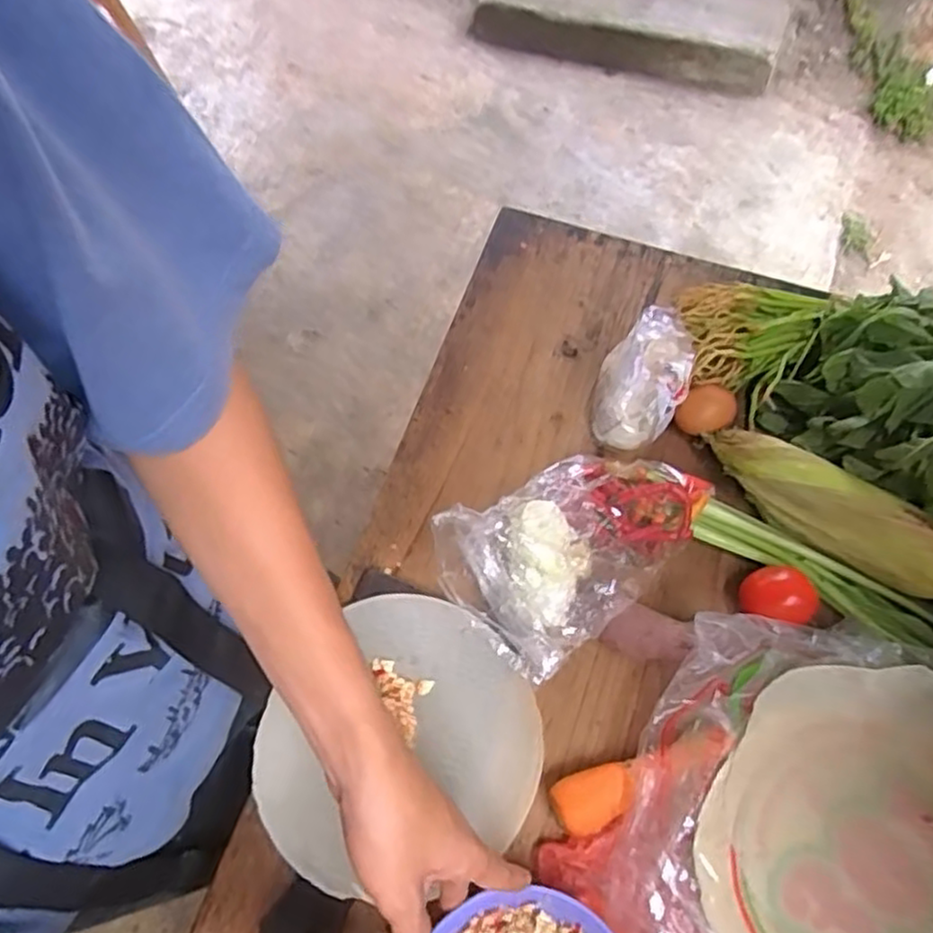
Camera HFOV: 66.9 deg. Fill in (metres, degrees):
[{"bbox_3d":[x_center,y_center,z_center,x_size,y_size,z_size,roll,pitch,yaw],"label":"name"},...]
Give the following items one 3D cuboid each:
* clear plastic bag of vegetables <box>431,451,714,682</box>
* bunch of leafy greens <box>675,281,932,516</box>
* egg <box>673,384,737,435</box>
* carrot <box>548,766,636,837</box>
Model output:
[{"bbox_3d":[0.086,0.052,0.544,0.209,0.086,0.126,-39,69,-14],"label":"clear plastic bag of vegetables"},{"bbox_3d":[0.355,-0.064,0.578,0.355,0.115,0.158,37,72,18],"label":"bunch of leafy greens"},{"bbox_3d":[0.208,-0.044,0.616,0.042,0.041,0.041,33,70,17],"label":"egg"},{"bbox_3d":[0.090,0.235,0.501,0.057,0.034,0.038,-21,65,-7],"label":"carrot"}]

